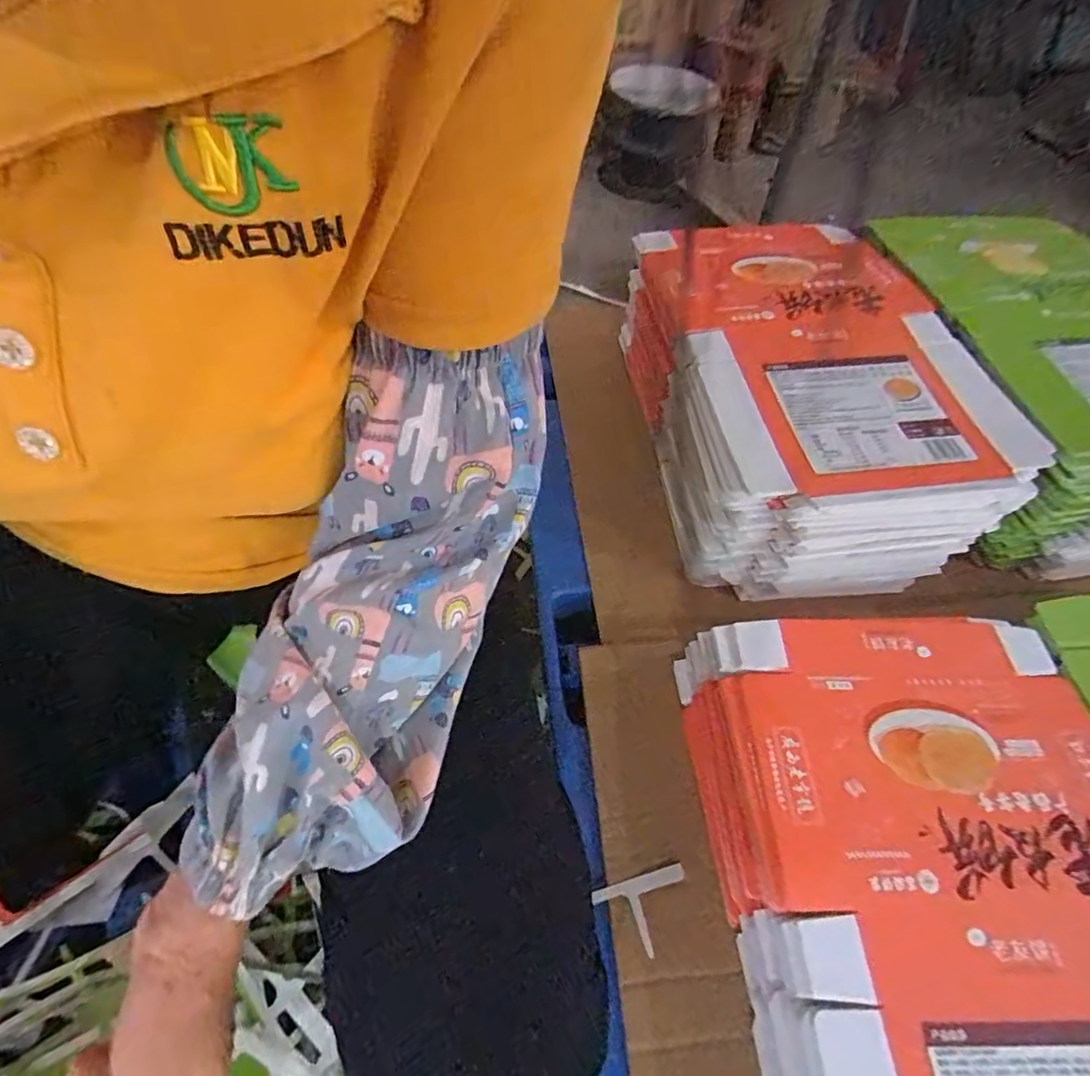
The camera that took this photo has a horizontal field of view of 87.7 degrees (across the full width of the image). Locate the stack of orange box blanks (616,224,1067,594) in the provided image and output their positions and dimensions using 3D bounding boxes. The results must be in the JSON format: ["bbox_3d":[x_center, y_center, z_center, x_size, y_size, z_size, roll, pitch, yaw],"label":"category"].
[{"bbox_3d":[0.286,-0.179,0.654,0.294,0.184,0.474,-3,55,-5],"label":"stack of orange box blanks"}]

